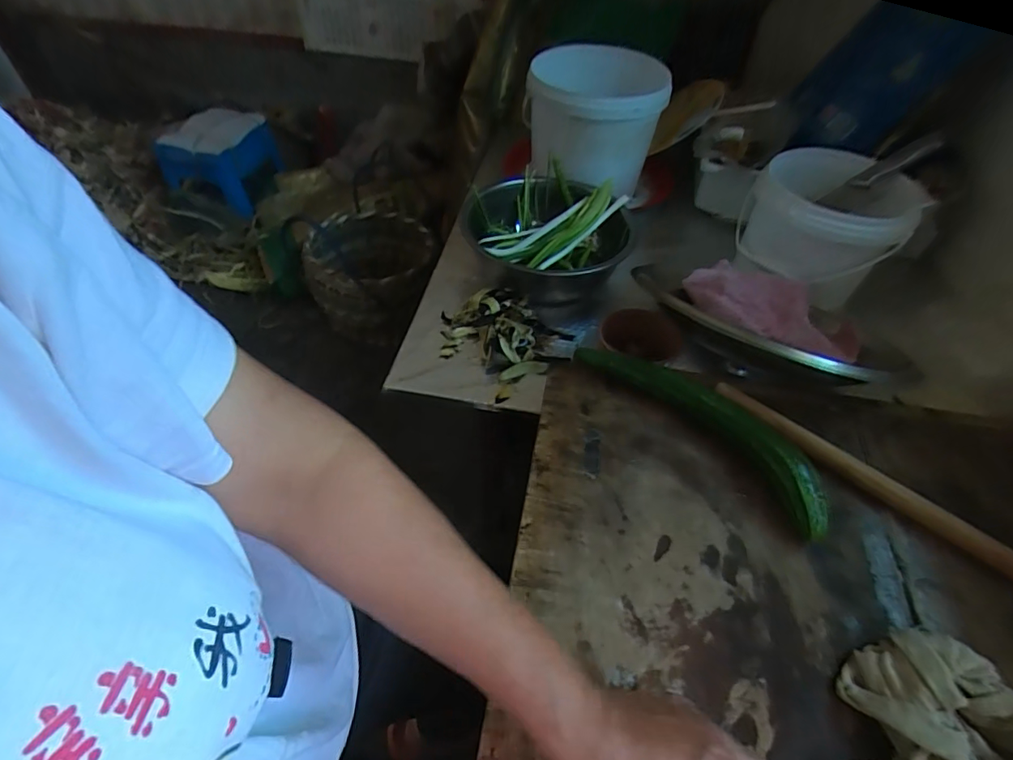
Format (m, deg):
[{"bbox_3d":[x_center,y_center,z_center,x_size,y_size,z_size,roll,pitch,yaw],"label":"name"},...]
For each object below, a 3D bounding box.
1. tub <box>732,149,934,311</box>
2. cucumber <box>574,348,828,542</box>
[{"bbox_3d":[0.452,-0.231,0.725,0.193,0.146,0.199,20,51,14],"label":"tub"},{"bbox_3d":[0.192,0.035,0.484,0.073,0.038,0.271,-33,59,-26],"label":"cucumber"}]

